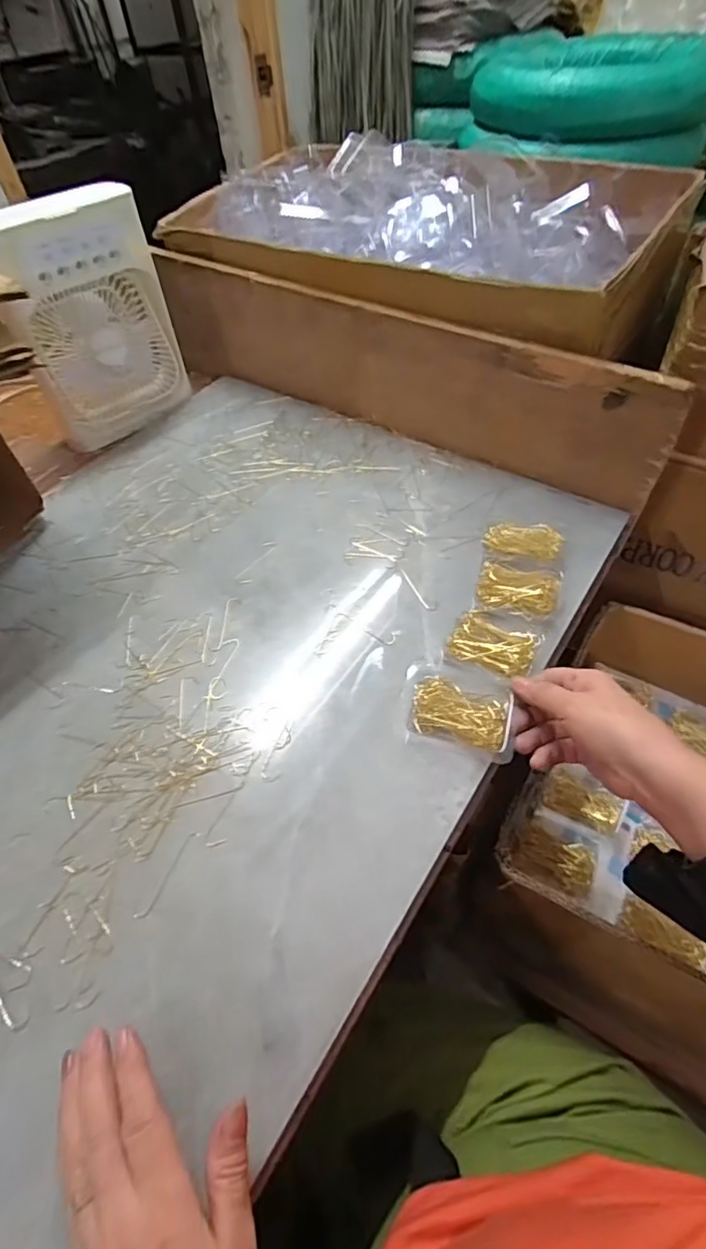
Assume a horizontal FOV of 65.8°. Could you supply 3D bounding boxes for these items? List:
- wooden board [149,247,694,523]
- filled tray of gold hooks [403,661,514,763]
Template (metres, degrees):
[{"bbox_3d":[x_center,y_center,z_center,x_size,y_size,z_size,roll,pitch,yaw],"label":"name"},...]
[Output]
[{"bbox_3d":[0.029,-0.303,0.659,0.663,0.155,0.015,28,62,22],"label":"wooden board"},{"bbox_3d":[0.085,0.066,0.446,0.093,0.019,0.073,13,54,16],"label":"filled tray of gold hooks"}]

